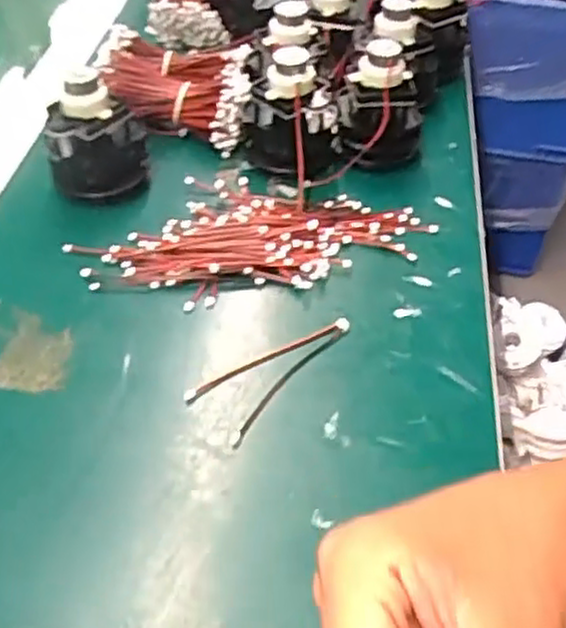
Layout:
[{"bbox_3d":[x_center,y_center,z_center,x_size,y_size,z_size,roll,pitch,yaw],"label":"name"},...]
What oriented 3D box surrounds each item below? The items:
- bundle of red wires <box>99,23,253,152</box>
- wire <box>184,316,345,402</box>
[{"bbox_3d":[-0.089,-0.179,0.600,0.124,0.050,0.107,2,45,0],"label":"bundle of red wires"},{"bbox_3d":[-0.008,0.024,0.437,0.110,0.008,0.010,-21,50,-25],"label":"wire"}]

